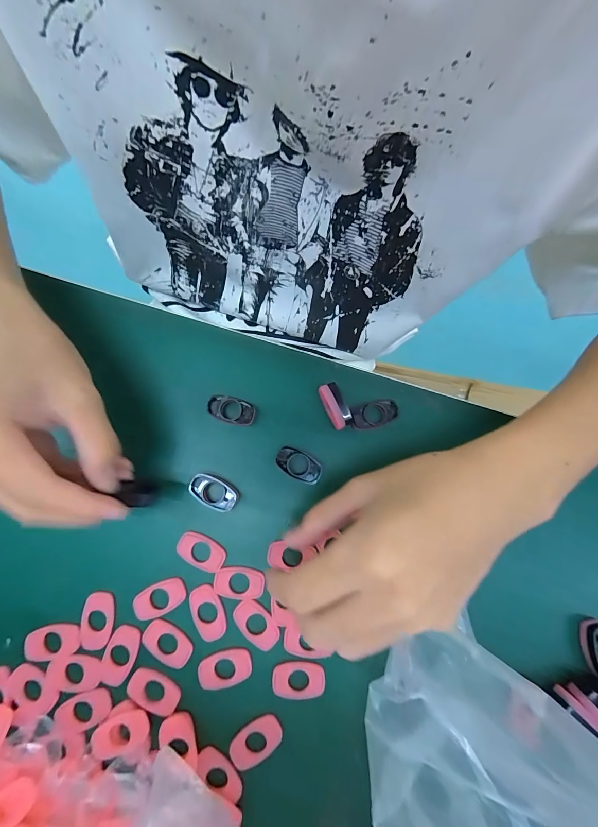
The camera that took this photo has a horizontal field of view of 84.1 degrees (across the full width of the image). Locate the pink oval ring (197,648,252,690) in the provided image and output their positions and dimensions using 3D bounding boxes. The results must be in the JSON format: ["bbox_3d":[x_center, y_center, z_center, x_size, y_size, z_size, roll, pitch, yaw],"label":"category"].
[{"bbox_3d":[-0.046,0.159,0.204,0.033,0.004,0.020,-11,80,-4],"label":"pink oval ring"}]

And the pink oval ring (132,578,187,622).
[{"bbox_3d":[-0.090,0.119,0.212,0.035,0.004,0.019,-24,81,-6],"label":"pink oval ring"}]

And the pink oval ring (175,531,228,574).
[{"bbox_3d":[-0.064,0.091,0.218,0.032,0.004,0.019,26,79,3],"label":"pink oval ring"}]

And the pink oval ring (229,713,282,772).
[{"bbox_3d":[-0.026,0.197,0.198,0.033,0.004,0.021,-40,83,-9],"label":"pink oval ring"}]

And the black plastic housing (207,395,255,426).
[{"bbox_3d":[-0.047,-0.002,0.231,0.033,0.006,0.018,14,79,1],"label":"black plastic housing"}]

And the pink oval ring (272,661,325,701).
[{"bbox_3d":[0.000,0.166,0.205,0.032,0.004,0.020,-2,79,-2],"label":"pink oval ring"}]

